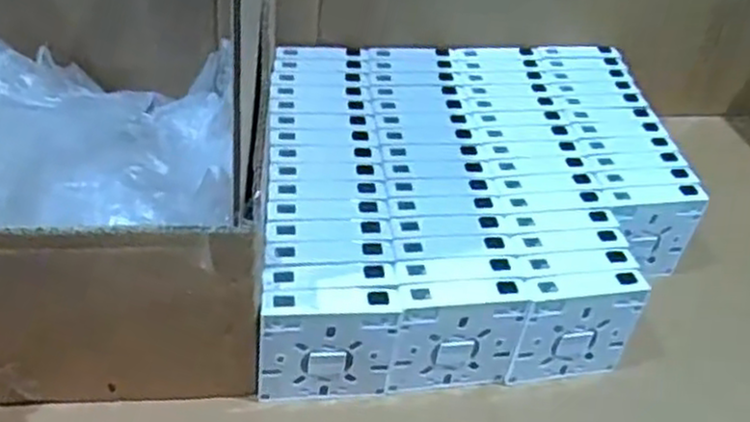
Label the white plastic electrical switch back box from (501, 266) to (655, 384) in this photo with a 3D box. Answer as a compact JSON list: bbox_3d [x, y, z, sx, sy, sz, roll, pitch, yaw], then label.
[{"bbox_3d":[0.136,0.081,0.516,0.085,0.083,0.019,-3,38,-12],"label":"white plastic electrical switch back box"}]

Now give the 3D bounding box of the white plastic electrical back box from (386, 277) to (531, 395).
[{"bbox_3d":[0.053,0.087,0.499,0.086,0.088,0.018,-4,38,-12],"label":"white plastic electrical back box"}]

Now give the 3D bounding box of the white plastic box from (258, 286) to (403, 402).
[{"bbox_3d":[-0.031,0.087,0.480,0.086,0.084,0.018,-2,38,-10],"label":"white plastic box"}]

